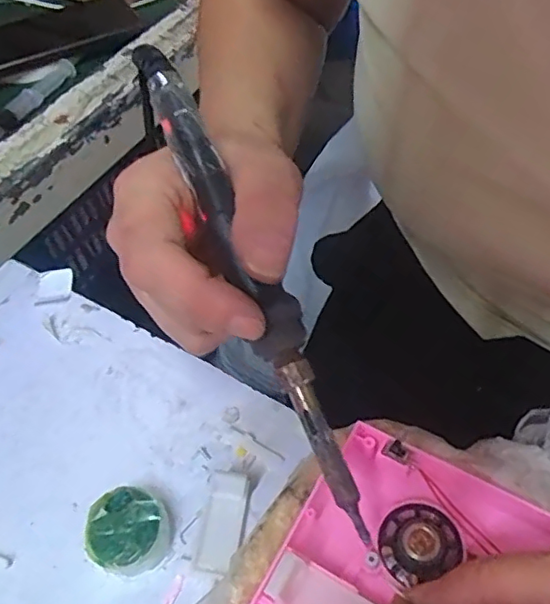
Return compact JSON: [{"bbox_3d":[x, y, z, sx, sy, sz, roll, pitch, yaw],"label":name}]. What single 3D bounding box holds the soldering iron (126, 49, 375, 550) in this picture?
[{"bbox_3d":[-0.011,-0.013,0.198,0.020,0.014,0.188,-23,78,-12],"label":"soldering iron"}]

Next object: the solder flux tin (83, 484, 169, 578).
[{"bbox_3d":[-0.062,0.096,0.241,0.032,0.017,0.031,-3,51,4],"label":"solder flux tin"}]

